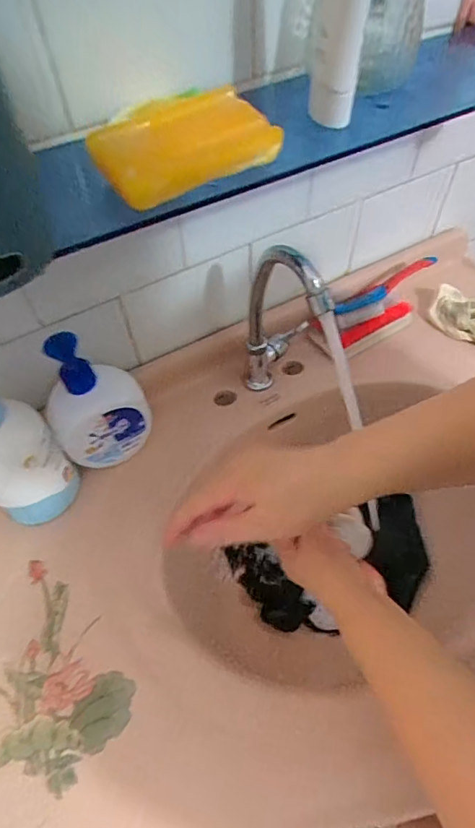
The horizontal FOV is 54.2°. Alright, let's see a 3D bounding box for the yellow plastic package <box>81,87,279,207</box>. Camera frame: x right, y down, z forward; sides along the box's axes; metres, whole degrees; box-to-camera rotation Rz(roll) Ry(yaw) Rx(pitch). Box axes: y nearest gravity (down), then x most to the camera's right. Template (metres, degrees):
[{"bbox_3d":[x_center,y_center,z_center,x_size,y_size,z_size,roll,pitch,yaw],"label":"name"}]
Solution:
[{"bbox_3d":[-0.036,-0.171,0.290,0.102,0.026,0.068,-25,59,-15],"label":"yellow plastic package"}]

